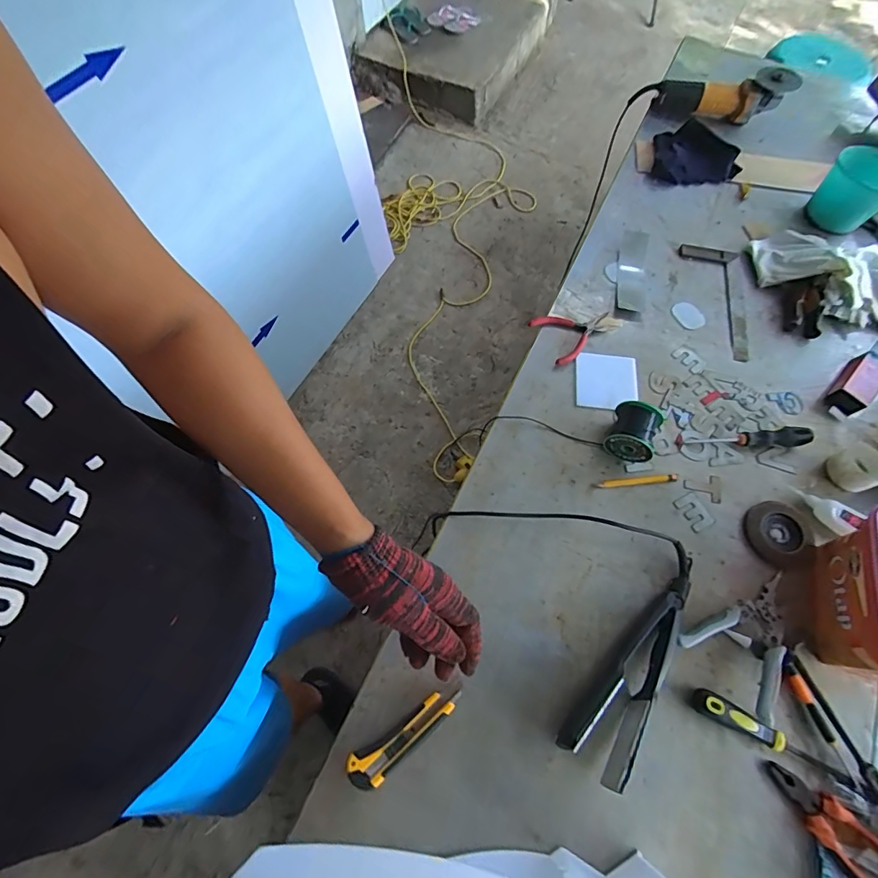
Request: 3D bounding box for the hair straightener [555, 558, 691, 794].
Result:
[{"bbox_3d":[0.254,0.272,0.595,0.078,0.063,0.290,36,68,13],"label":"hair straightener"}]

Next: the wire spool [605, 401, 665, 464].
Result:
[{"bbox_3d":[0.298,-0.011,0.725,0.069,0.066,0.072,24,66,8],"label":"wire spool"}]

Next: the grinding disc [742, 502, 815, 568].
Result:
[{"bbox_3d":[0.501,0.140,0.697,0.096,0.006,0.091,1,65,-3],"label":"grinding disc"}]

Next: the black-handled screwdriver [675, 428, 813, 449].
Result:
[{"bbox_3d":[0.482,-0.001,0.744,0.206,0.032,0.027,0,65,-3],"label":"black-handled screwdriver"}]

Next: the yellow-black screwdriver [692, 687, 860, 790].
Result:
[{"bbox_3d":[0.412,0.364,0.575,0.197,0.029,0.028,25,66,8],"label":"yellow-black screwdriver"}]

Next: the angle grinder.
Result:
[{"bbox_3d":[0.650,-0.794,1.088,0.295,0.105,0.120,7,64,3],"label":"angle grinder"}]

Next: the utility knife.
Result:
[{"bbox_3d":[-0.041,0.353,0.565,0.148,0.016,0.040,-34,71,-17],"label":"utility knife"}]

